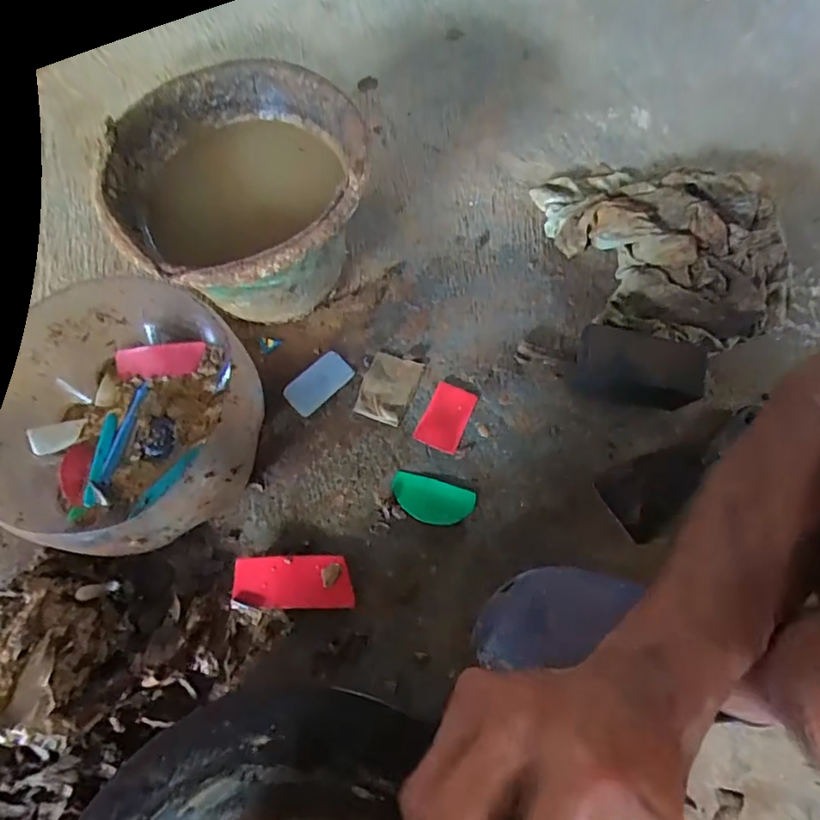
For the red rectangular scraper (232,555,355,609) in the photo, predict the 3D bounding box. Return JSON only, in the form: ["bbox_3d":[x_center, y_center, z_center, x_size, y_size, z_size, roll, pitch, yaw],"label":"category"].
[{"bbox_3d":[-0.110,0.163,0.514,0.109,0.006,0.047,3,69,-6],"label":"red rectangular scraper"}]

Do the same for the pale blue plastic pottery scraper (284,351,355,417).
[{"bbox_3d":[-0.101,-0.030,0.600,0.075,0.012,0.042,-41,73,-15],"label":"pale blue plastic pottery scraper"}]

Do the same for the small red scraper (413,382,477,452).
[{"bbox_3d":[0.039,0.006,0.584,0.046,0.009,0.072,23,70,10],"label":"small red scraper"}]

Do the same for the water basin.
[{"bbox_3d":[-0.171,-0.211,0.594,0.246,0.174,0.271,-2,68,0],"label":"water basin"}]

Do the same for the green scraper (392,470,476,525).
[{"bbox_3d":[0.021,0.091,0.548,0.084,0.004,0.045,15,63,10],"label":"green scraper"}]

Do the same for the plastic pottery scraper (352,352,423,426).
[{"bbox_3d":[-0.024,-0.026,0.599,0.055,0.008,0.079,18,69,8],"label":"plastic pottery scraper"}]

